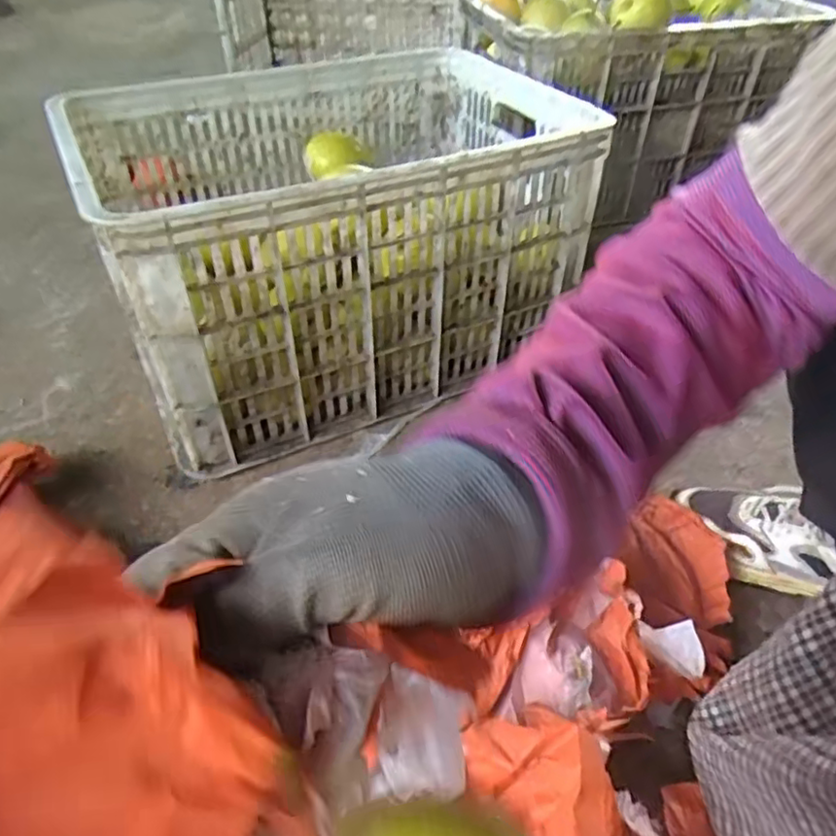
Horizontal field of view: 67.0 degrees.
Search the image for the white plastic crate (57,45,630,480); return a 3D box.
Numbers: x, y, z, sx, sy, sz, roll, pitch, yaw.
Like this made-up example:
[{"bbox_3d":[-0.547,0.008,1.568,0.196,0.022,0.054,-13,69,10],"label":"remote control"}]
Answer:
[{"bbox_3d":[-0.097,-0.219,0.766,0.512,0.310,0.345,-22,48,-22],"label":"white plastic crate"}]

